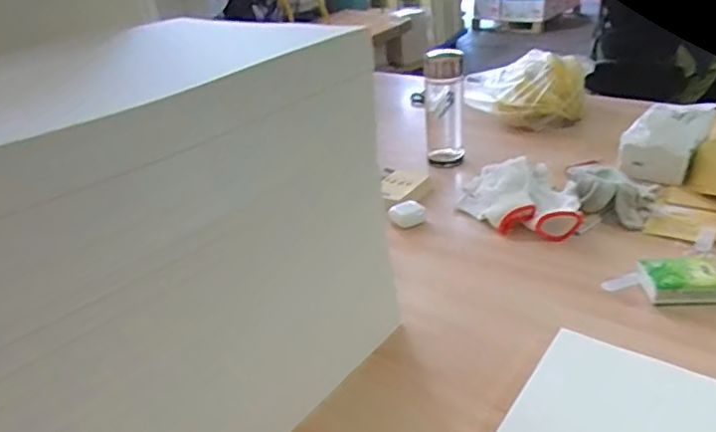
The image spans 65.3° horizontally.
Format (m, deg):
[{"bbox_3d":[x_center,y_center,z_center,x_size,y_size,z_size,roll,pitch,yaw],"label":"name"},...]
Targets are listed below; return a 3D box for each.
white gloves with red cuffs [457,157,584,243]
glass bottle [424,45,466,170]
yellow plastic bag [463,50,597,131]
[{"bbox_3d":[0.230,-0.029,0.809,0.164,0.054,0.168,2,30,14],"label":"white gloves with red cuffs"},{"bbox_3d":[0.146,-0.175,0.940,0.065,0.193,0.064,-2,29,8],"label":"glass bottle"},{"bbox_3d":[0.318,-0.253,1.114,0.248,0.114,0.149,20,38,38],"label":"yellow plastic bag"}]

